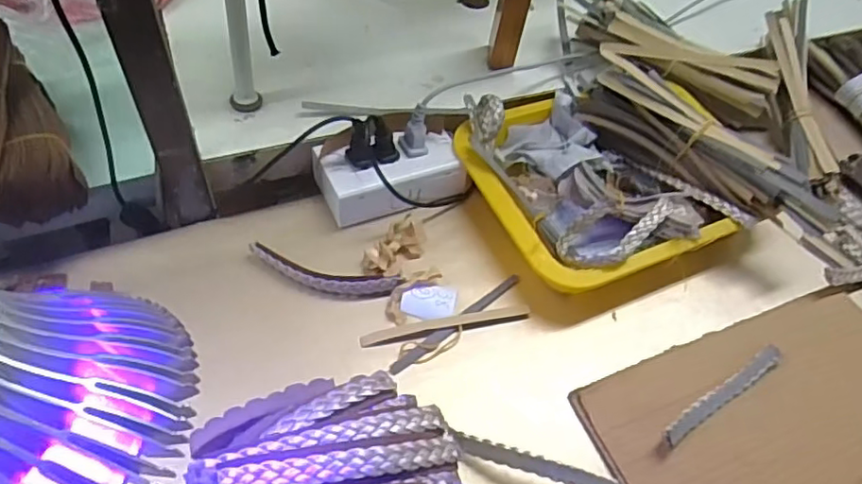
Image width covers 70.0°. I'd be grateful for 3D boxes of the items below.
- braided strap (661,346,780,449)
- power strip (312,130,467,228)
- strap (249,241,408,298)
[{"bbox_3d":[0.210,0.109,0.443,0.131,0.014,0.014,-26,60,-24],"label":"braided strap"},{"bbox_3d":[-0.035,-0.058,0.539,0.125,0.040,0.067,-12,54,-14],"label":"power strip"},{"bbox_3d":[-0.085,0.024,0.482,0.120,0.016,0.024,14,52,4],"label":"strap"}]

